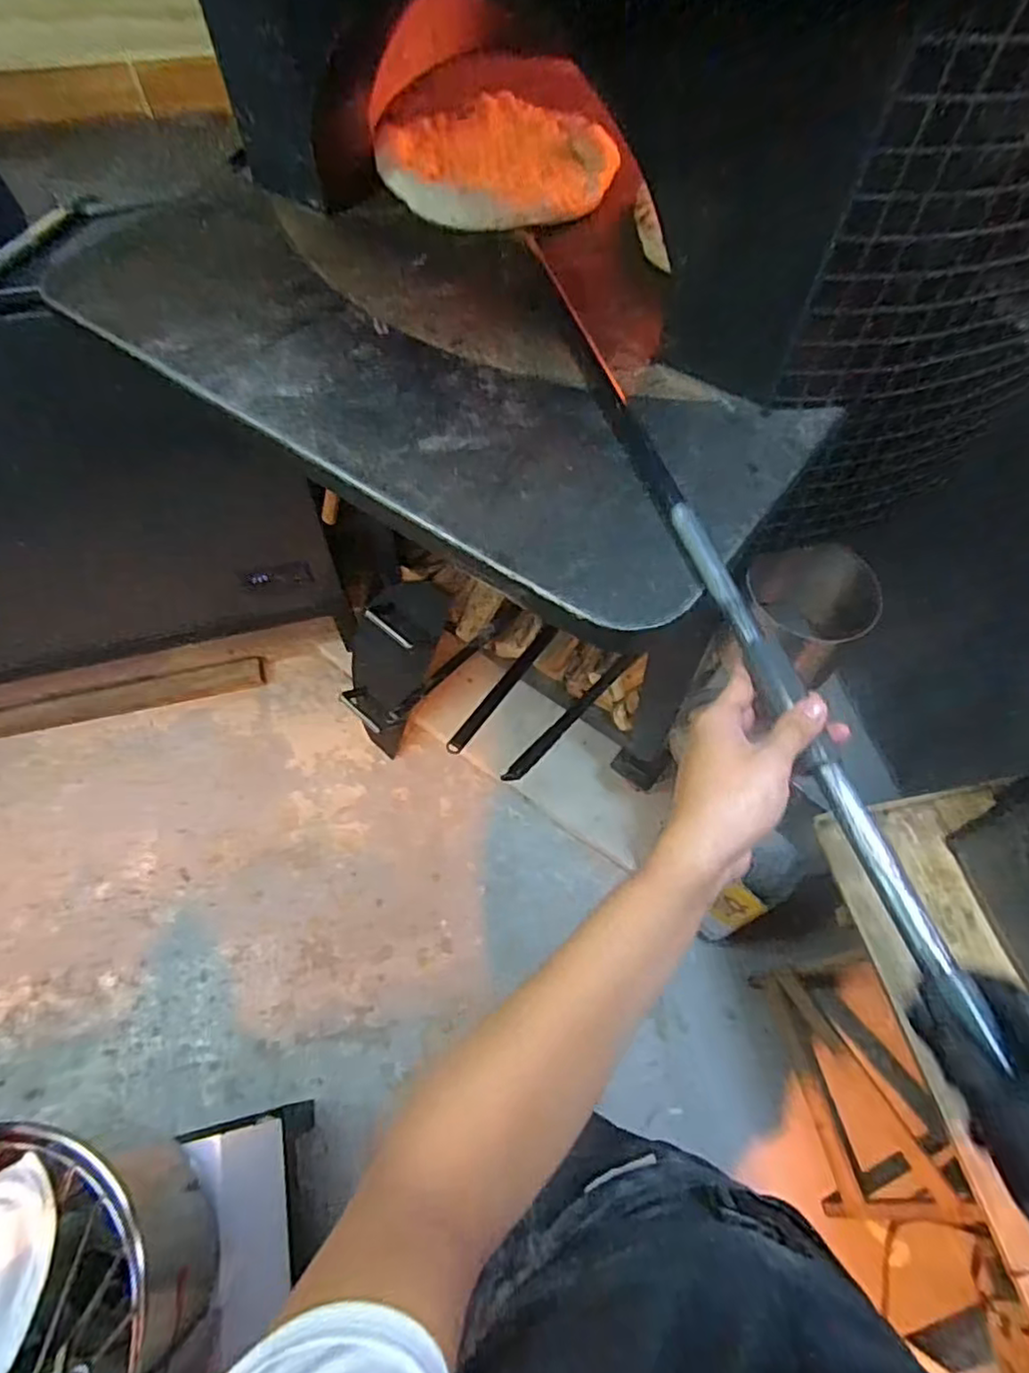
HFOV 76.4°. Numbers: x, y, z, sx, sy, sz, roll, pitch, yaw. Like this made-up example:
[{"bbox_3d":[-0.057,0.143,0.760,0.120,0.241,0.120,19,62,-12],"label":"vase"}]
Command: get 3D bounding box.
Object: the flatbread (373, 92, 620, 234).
[{"bbox_3d":[-0.019,-0.662,0.821,0.286,0.018,0.298,0,61,1],"label":"flatbread"}]

